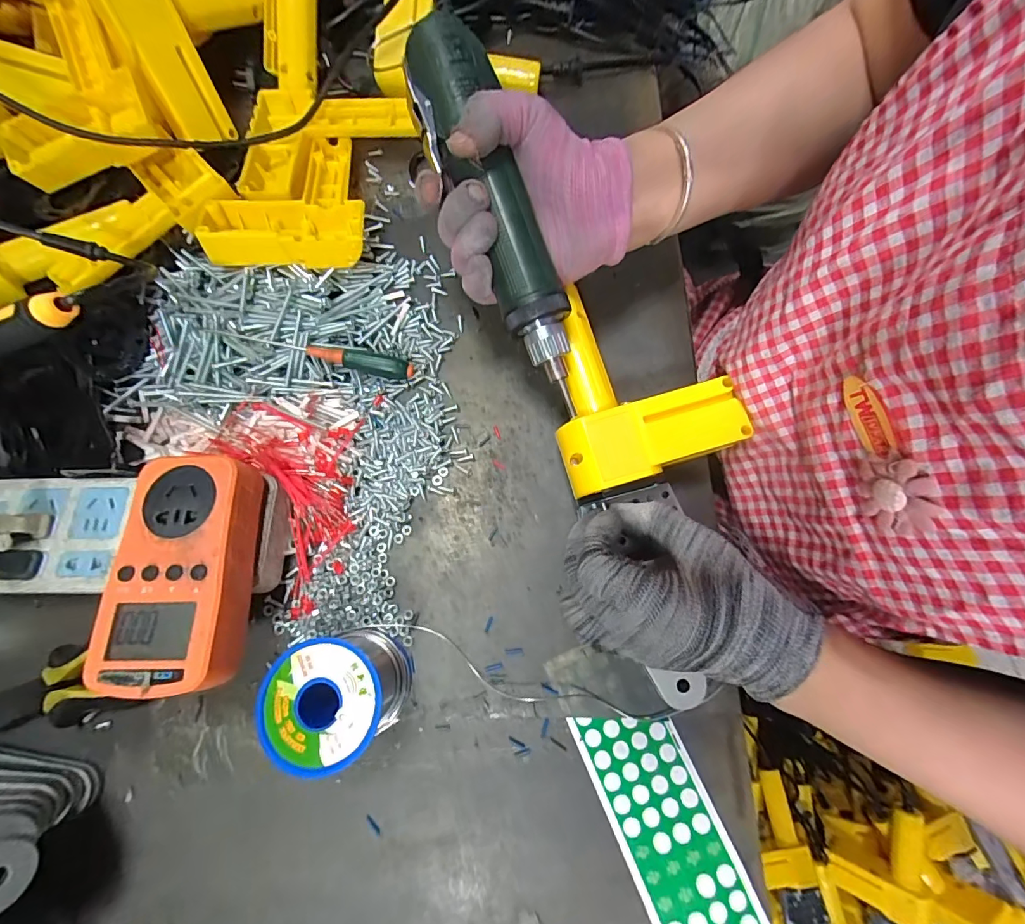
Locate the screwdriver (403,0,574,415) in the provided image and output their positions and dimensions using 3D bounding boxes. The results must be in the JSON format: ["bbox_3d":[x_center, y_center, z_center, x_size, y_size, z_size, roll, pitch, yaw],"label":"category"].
[{"bbox_3d":[-0.007,-0.149,0.277,0.052,0.037,0.230,-22,92,-5],"label":"screwdriver"}]

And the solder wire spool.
[{"bbox_3d":[-0.101,0.140,0.268,0.068,0.063,0.073,-12,75,-2],"label":"solder wire spool"}]

